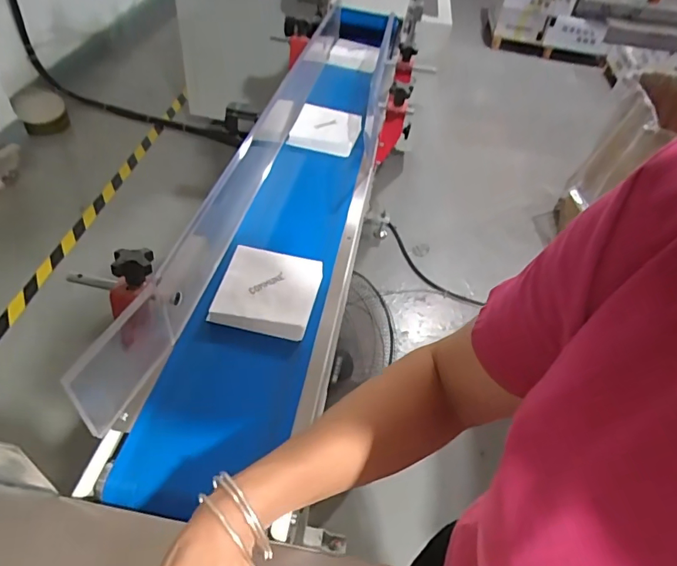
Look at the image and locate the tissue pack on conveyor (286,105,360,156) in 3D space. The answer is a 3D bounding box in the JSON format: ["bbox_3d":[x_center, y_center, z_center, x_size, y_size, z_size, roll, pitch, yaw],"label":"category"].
[{"bbox_3d":[-0.021,-0.293,0.907,0.123,0.042,0.130,14,46,5],"label":"tissue pack on conveyor"}]

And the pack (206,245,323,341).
[{"bbox_3d":[-0.087,0.007,0.601,0.117,0.023,0.120,12,46,3],"label":"pack"}]

